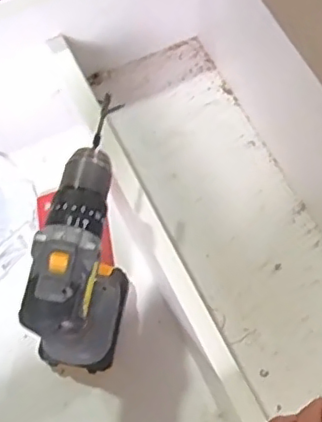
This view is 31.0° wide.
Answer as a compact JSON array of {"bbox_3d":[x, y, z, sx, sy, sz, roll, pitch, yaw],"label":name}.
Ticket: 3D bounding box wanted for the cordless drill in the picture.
[{"bbox_3d":[-0.072,0.058,0.561,0.064,0.216,0.160,4,68,0],"label":"cordless drill"}]

